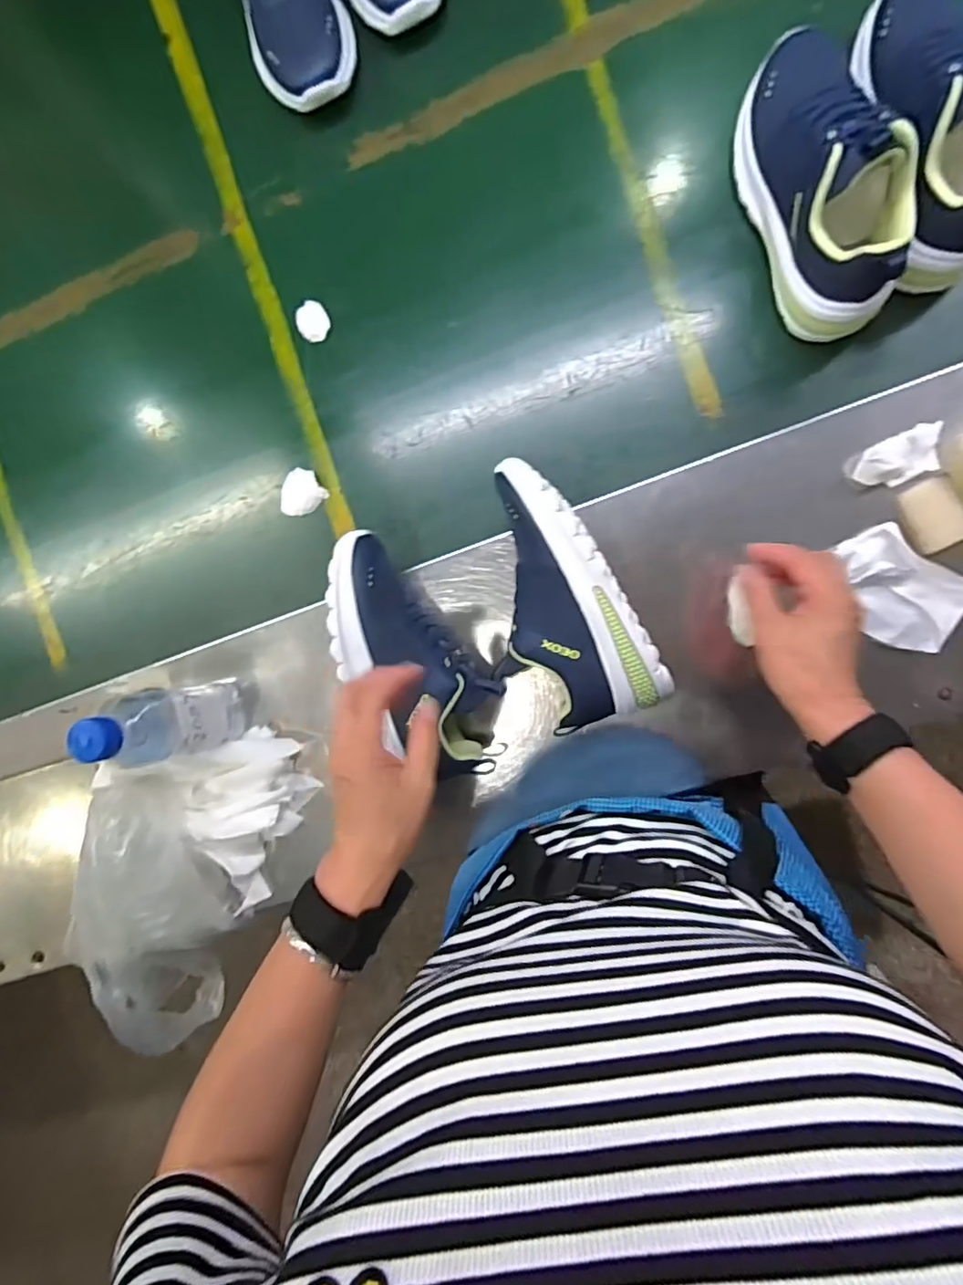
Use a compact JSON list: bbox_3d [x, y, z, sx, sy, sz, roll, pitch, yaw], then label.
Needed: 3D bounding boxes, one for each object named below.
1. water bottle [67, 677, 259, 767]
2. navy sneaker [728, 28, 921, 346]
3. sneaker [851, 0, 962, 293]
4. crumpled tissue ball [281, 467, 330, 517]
[{"bbox_3d":[-0.266,0.070,0.510,0.058,0.181,0.063,-14,92,9],"label":"water bottle"},{"bbox_3d":[0.257,-0.354,0.442,0.081,0.095,0.215,-14,92,9],"label":"navy sneaker"},{"bbox_3d":[0.343,-0.395,0.433,0.103,0.102,0.223,-20,91,9],"label":"sneaker"},{"bbox_3d":[-0.177,-0.145,0.577,0.044,0.020,0.038,-42,88,9],"label":"crumpled tissue ball"}]

